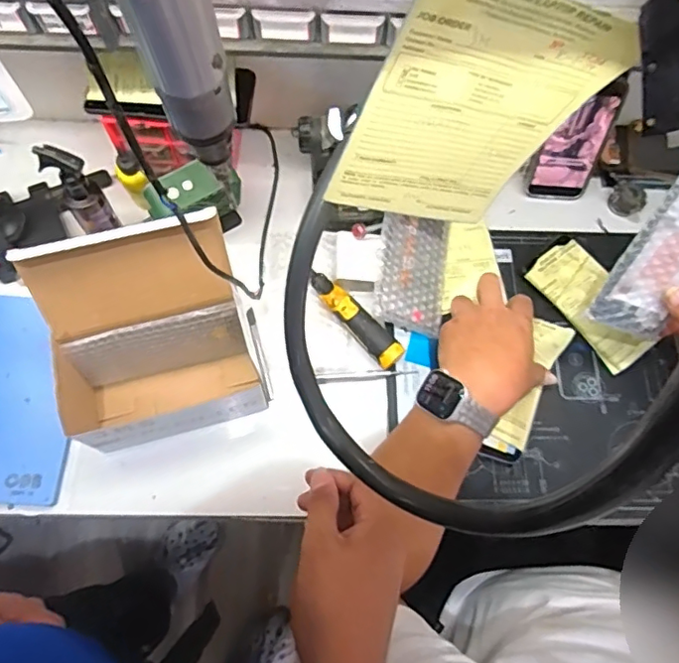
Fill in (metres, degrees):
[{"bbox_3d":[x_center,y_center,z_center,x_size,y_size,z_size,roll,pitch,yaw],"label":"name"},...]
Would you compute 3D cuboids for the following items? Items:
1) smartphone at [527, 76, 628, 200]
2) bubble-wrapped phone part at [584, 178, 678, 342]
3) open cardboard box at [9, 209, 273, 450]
[{"bbox_3d":[0.278,-0.220,0.672,0.082,0.146,0.013,2,48,5],"label":"smartphone"},{"bbox_3d":[0.314,-0.070,0.537,0.085,0.167,0.022,24,28,-4],"label":"bubble-wrapped phone part"},{"bbox_3d":[-0.178,0.009,0.539,0.170,0.173,0.146,-14,72,-8],"label":"open cardboard box"}]

